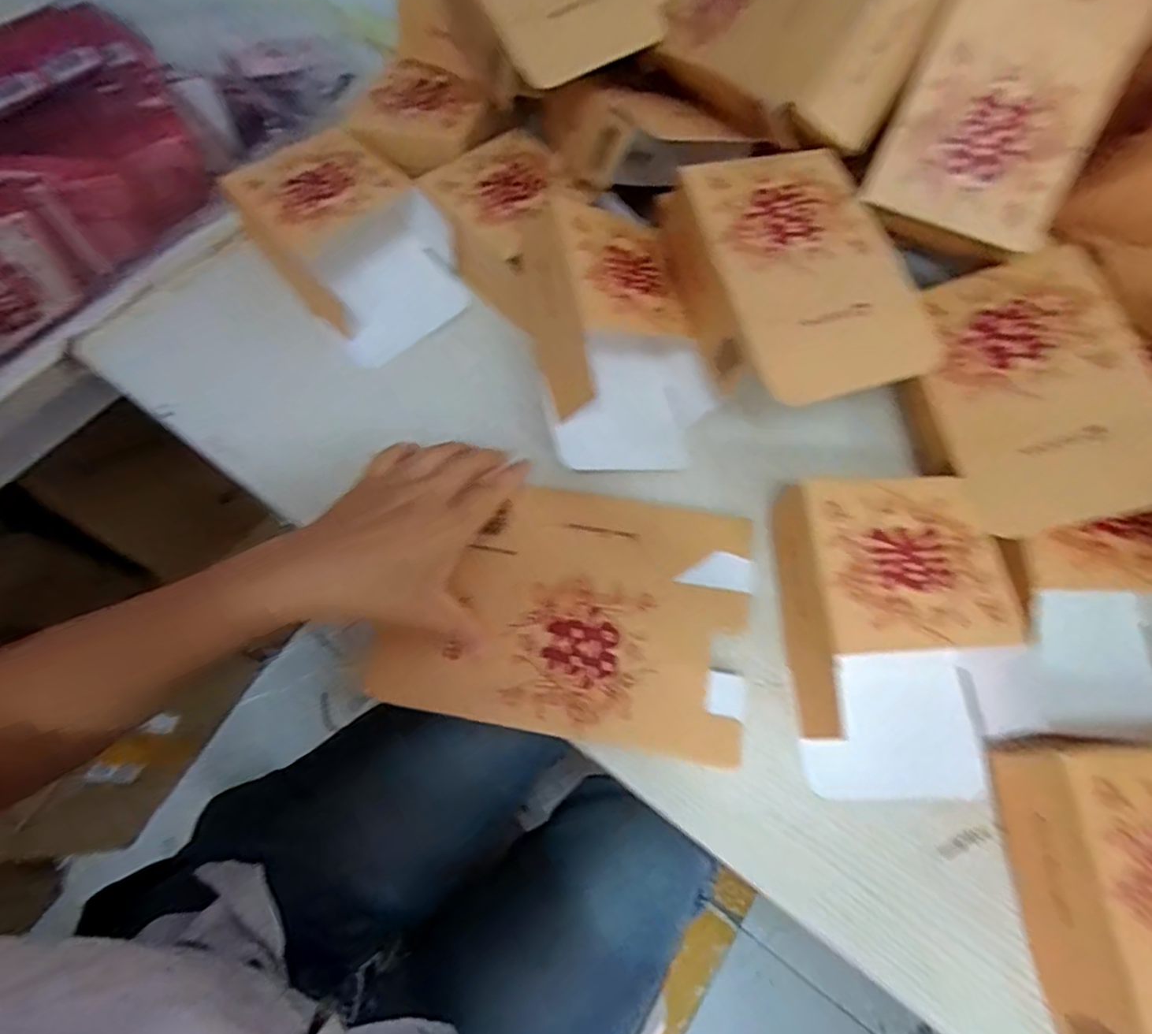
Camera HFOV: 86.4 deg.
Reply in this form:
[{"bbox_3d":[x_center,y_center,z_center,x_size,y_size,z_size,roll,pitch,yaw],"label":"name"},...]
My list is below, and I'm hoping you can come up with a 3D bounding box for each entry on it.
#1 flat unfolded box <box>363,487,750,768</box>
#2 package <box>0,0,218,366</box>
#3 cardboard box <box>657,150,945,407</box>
[{"bbox_3d":[-0.001,0.052,0.363,0.198,0.021,0.147,8,65,5],"label":"flat unfolded box"},{"bbox_3d":[-0.414,-0.244,0.453,0.178,0.104,0.262,27,68,13],"label":"package"},{"bbox_3d":[0.131,-0.150,0.373,0.113,0.040,0.172,-13,65,-5],"label":"cardboard box"}]

